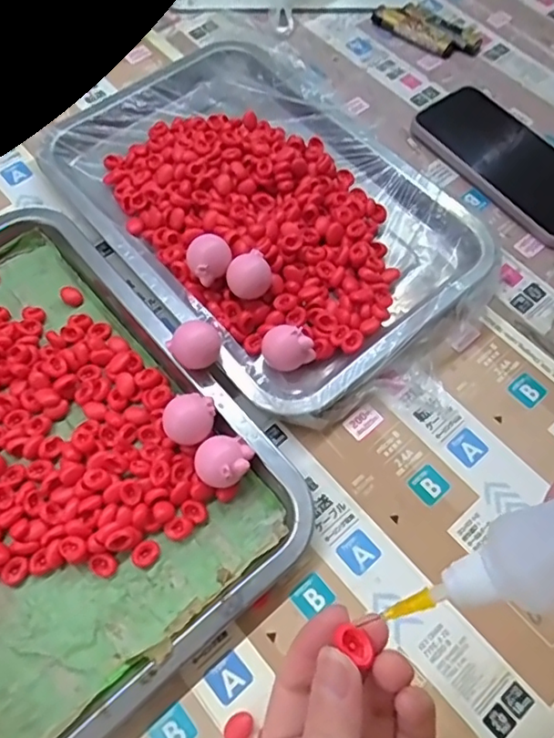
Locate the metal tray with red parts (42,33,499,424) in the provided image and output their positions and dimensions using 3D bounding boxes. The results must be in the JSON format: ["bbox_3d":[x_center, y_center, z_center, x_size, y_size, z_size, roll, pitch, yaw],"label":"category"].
[{"bbox_3d":[-0.013,-0.128,0.417,0.204,0.032,0.309,-36,69,-20],"label":"metal tray with red parts"}]

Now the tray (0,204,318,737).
[{"bbox_3d":[-0.152,0.034,0.342,0.207,0.027,0.324,-37,70,-20],"label":"tray"}]

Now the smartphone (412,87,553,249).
[{"bbox_3d":[0.183,-0.165,0.457,0.082,0.008,0.162,-36,70,-18],"label":"smartphone"}]

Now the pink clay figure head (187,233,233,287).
[{"bbox_3d":[-0.044,-0.071,0.384,0.028,0.023,0.027,1,62,-2],"label":"pink clay figure head"}]

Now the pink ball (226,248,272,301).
[{"bbox_3d":[-0.018,-0.059,0.383,0.029,0.022,0.027,1,62,-2],"label":"pink ball"}]

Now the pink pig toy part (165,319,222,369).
[{"bbox_3d":[-0.049,-0.012,0.353,0.027,0.029,0.025,-30,68,-18],"label":"pink pig toy part"}]

